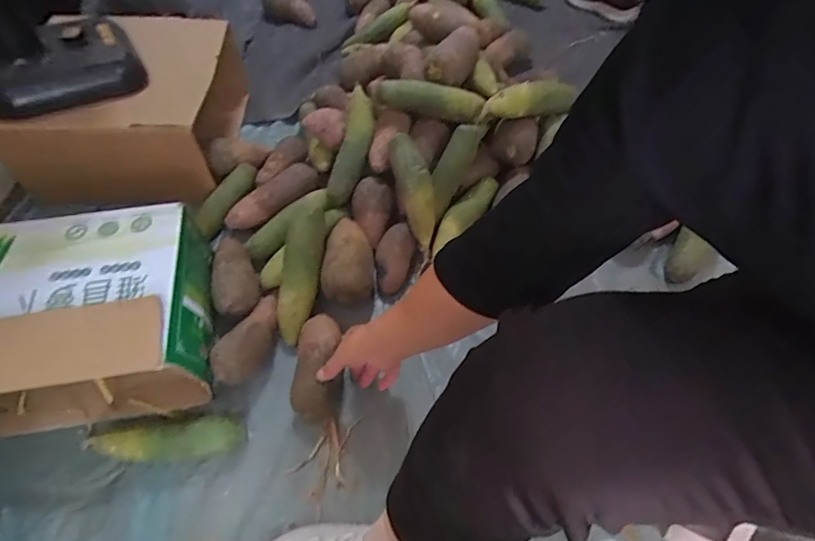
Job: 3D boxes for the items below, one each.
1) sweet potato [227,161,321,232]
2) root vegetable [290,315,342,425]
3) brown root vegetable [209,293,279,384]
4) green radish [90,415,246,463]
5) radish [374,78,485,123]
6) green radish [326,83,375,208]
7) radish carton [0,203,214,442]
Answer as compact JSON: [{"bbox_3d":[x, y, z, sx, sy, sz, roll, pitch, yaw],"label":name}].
[{"bbox_3d":[-0.236,-0.131,0.837,0.184,0.051,0.058,-35,61,-24],"label":"sweet potato"},{"bbox_3d":[-0.123,0.130,0.649,0.060,0.046,0.148,-3,55,-3],"label":"root vegetable"},{"bbox_3d":[-0.223,0.104,0.681,0.057,0.069,0.134,17,54,12],"label":"brown root vegetable"},{"bbox_3d":[-0.304,0.217,0.597,0.185,0.046,0.051,-4,53,-4],"label":"green radish"},{"bbox_3d":[0.036,-0.295,0.810,0.189,0.050,0.050,3,54,2],"label":"radish"},{"bbox_3d":[-0.095,-0.225,0.828,0.054,0.055,0.231,13,82,9],"label":"green radish"},{"bbox_3d":[-0.466,0.063,0.632,0.374,0.158,0.256,-9,53,-8],"label":"radish carton"}]

